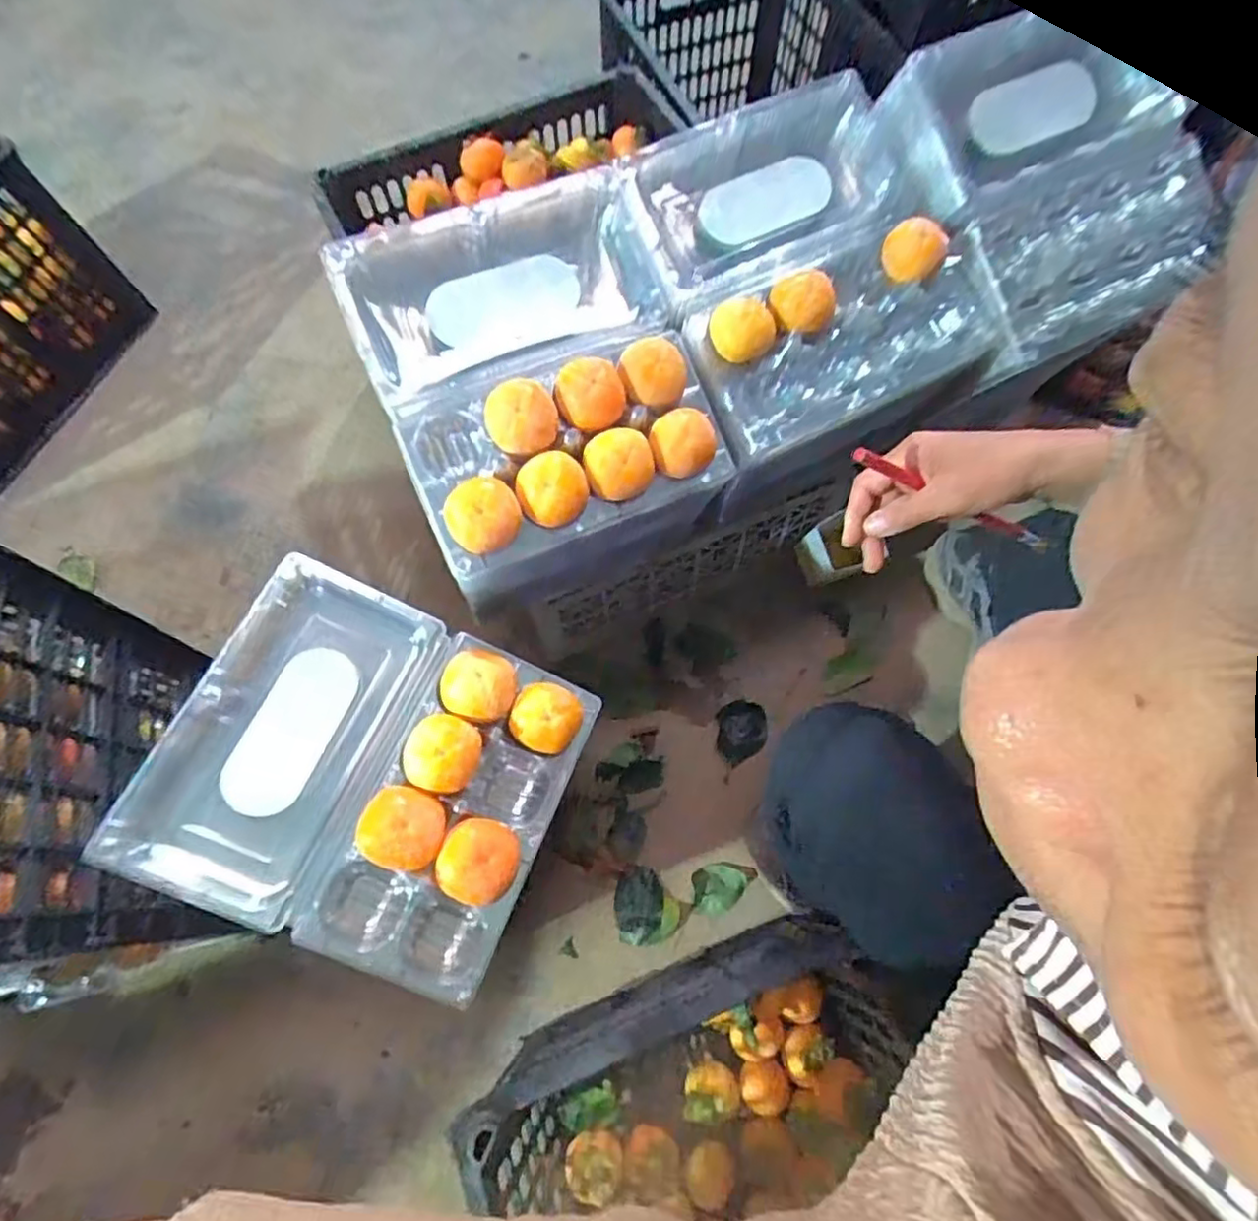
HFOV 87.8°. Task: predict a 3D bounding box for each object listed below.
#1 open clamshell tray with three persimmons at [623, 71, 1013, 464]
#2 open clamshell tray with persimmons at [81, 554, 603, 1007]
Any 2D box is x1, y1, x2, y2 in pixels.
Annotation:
[{"bbox_3d":[0.163,-0.323,0.607,0.277,0.096,0.312,-25,69,-9],"label":"open clamshell tray with three persimmons"},{"bbox_3d":[-0.200,0.129,0.530,0.304,0.070,0.264,23,71,0],"label":"open clamshell tray with persimmons"}]

